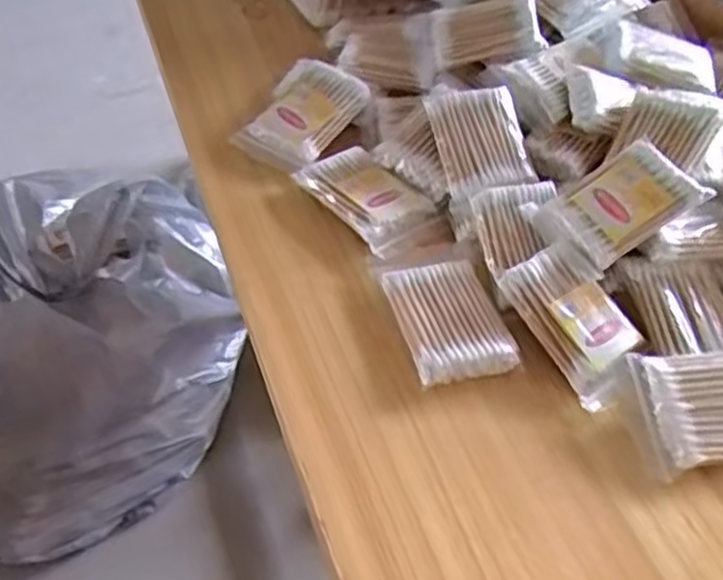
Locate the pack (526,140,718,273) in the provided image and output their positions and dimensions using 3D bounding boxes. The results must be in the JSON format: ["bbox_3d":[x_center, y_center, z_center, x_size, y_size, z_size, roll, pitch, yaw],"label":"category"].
[{"bbox_3d":[0.147,-0.051,0.434,0.089,0.012,0.054,-32,58,-1],"label":"pack"}]

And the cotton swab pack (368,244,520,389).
[{"bbox_3d":[0.047,0.007,0.425,0.059,0.016,0.095,-10,51,-14],"label":"cotton swab pack"}]

